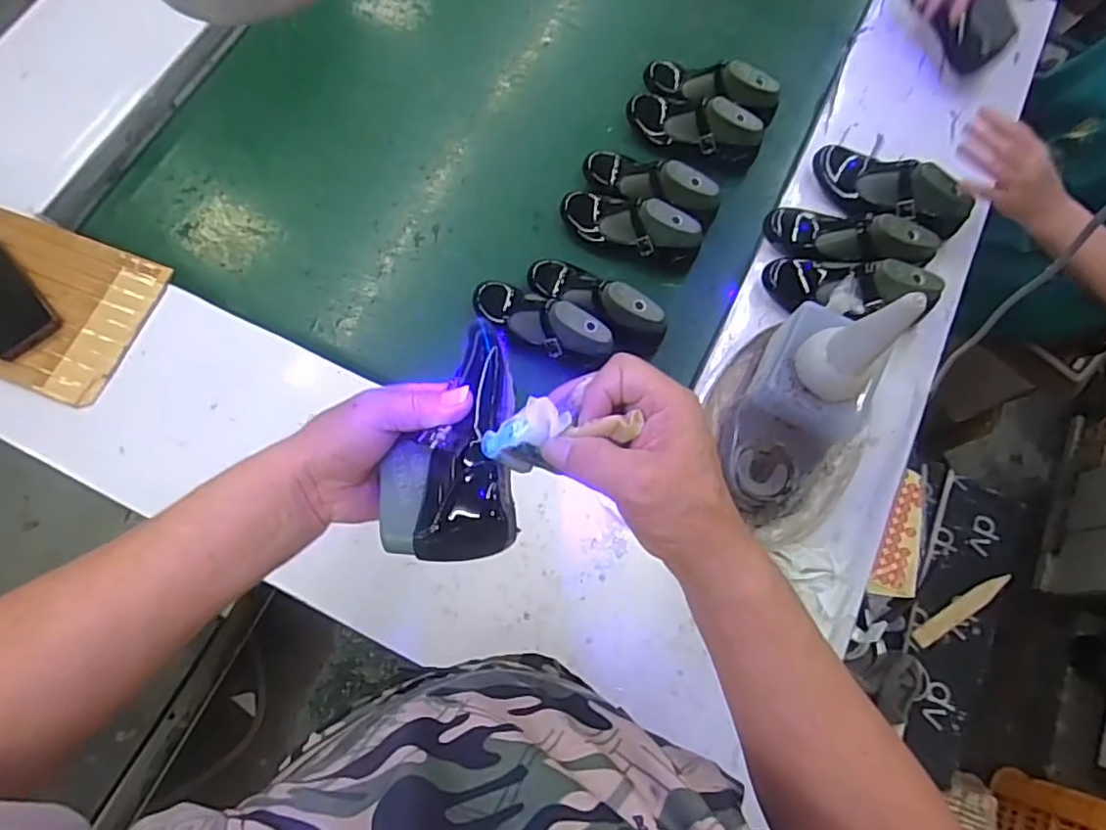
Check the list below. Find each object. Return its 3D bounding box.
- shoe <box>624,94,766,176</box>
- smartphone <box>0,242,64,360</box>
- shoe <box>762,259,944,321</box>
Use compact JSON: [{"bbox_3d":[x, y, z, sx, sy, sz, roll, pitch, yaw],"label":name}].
[{"bbox_3d":[0.198,-0.402,0.869,0.197,0.082,0.063,15,73,4],"label":"shoe"},{"bbox_3d":[-0.663,-0.142,0.744,0.078,0.011,0.175,-42,78,-13],"label":"smartphone"},{"bbox_3d":[0.352,-0.149,0.741,0.195,0.071,0.063,7,72,17],"label":"shoe"}]

